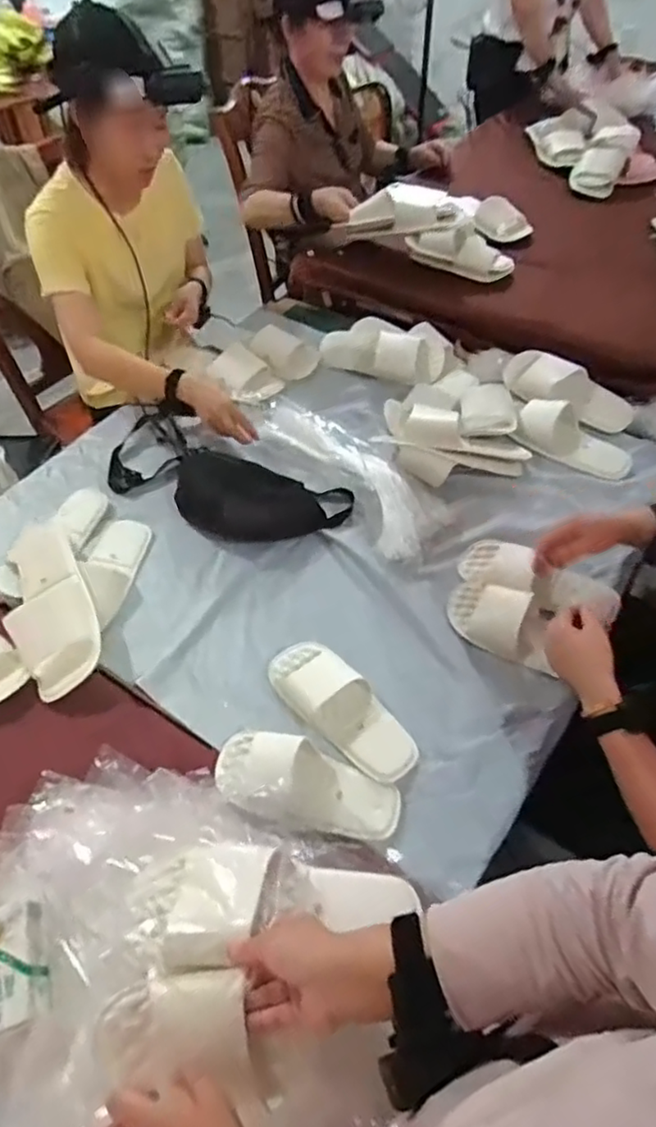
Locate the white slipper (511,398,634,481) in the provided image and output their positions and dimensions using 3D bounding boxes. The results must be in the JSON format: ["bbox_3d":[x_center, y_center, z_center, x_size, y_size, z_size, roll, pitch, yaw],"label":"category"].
[{"bbox_3d":[0.442,-0.227,1.129,0.214,0.075,0.106,25,56,20],"label":"white slipper"}]

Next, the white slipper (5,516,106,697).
[{"bbox_3d":[-0.401,0.059,0.918,0.114,0.062,0.268,-17,66,-12],"label":"white slipper"}]

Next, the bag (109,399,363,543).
[{"bbox_3d":[-0.195,-0.155,1.068,0.452,0.114,0.188,25,56,20],"label":"bag"}]

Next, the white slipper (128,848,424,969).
[{"bbox_3d":[-0.046,0.306,0.579,0.259,0.071,0.096,3,50,-14],"label":"white slipper"}]

